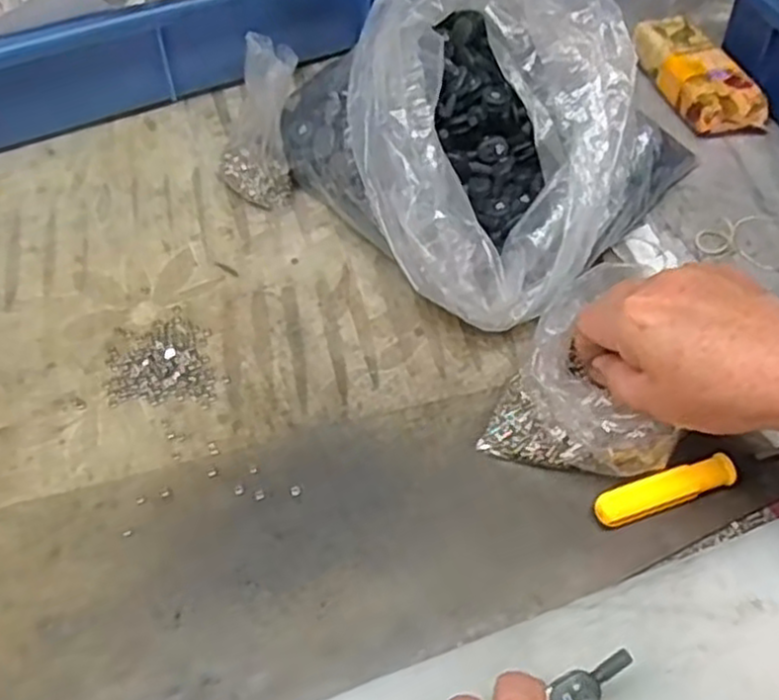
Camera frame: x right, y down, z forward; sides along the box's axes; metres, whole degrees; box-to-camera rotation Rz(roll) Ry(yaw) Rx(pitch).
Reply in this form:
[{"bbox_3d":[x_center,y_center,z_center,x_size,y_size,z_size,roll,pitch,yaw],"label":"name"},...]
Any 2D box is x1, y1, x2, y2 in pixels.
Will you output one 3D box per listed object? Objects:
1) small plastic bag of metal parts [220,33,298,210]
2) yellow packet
[{"bbox_3d":[-0.080,-0.137,0.461,0.052,0.096,0.038,15,33,5],"label":"small plastic bag of metal parts"},{"bbox_3d":[0.217,-0.194,0.543,0.048,0.030,0.105,-18,57,-14],"label":"yellow packet"}]

